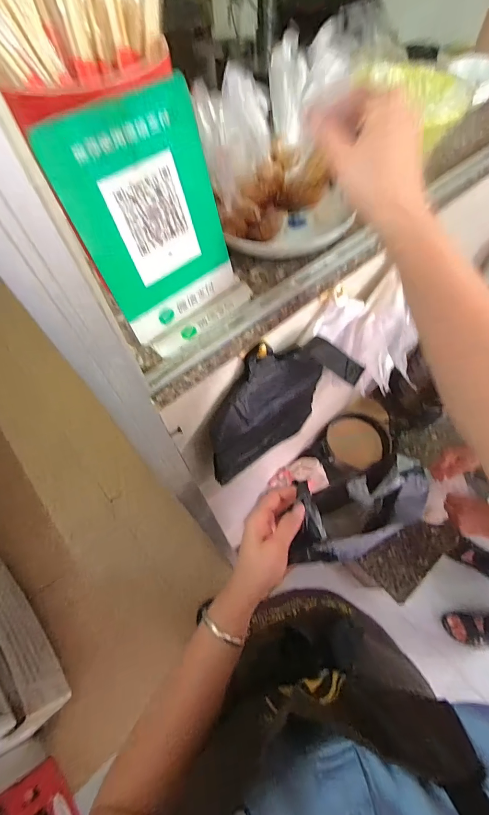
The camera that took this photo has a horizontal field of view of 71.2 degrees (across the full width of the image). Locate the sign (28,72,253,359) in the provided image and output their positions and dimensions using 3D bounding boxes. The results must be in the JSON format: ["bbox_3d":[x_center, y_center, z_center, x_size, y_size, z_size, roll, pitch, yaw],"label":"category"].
[{"bbox_3d":[-0.060,-0.133,0.268,0.115,0.172,0.018,-40,52,-18],"label":"sign"}]

